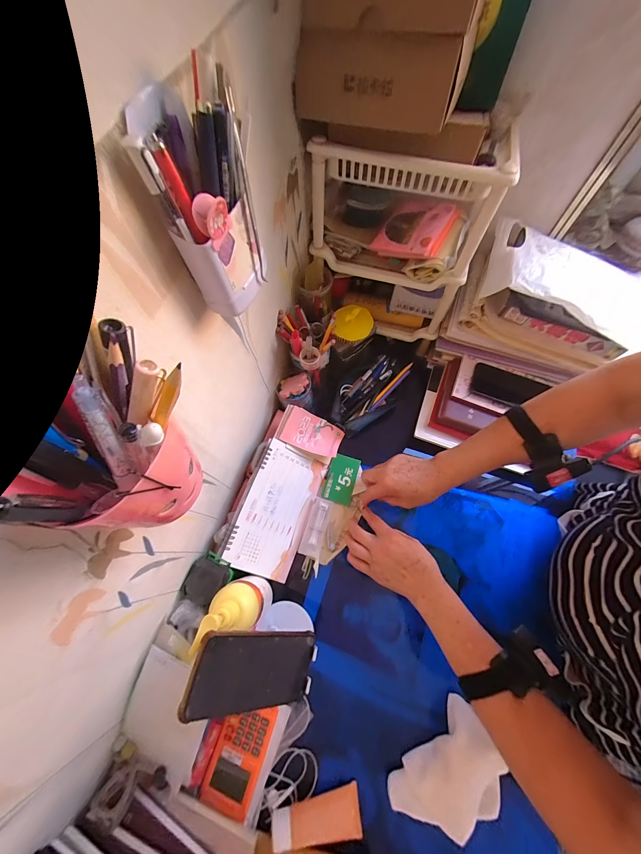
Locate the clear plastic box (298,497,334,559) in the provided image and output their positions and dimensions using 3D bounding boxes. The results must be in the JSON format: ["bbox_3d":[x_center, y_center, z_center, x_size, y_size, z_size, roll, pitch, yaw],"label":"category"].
[{"bbox_3d":[-0.007,0.180,0.532,0.038,0.013,0.101,15,69,9],"label":"clear plastic box"}]

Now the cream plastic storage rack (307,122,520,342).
[{"bbox_3d":[0.118,-0.296,0.502,0.249,0.307,0.120,3,68,4],"label":"cream plastic storage rack"}]

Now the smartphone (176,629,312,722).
[{"bbox_3d":[-0.071,0.277,0.337,0.010,0.155,0.071,-12,58,46],"label":"smartphone"}]

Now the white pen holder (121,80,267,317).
[{"bbox_3d":[-0.087,-0.171,0.242,0.062,0.133,0.066,-8,67,-1],"label":"white pen holder"}]

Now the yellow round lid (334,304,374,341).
[{"bbox_3d":[0.059,-0.194,0.550,0.071,0.028,0.071,18,91,-23],"label":"yellow round lid"}]

